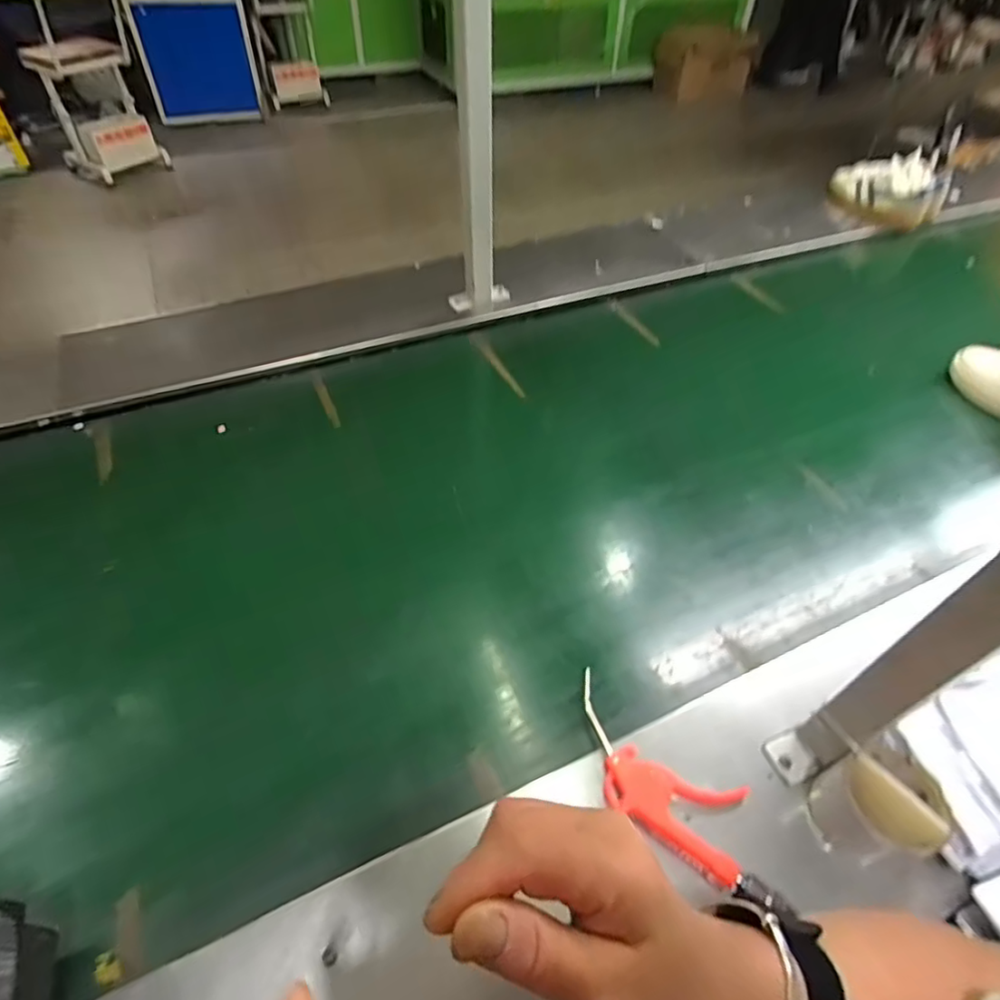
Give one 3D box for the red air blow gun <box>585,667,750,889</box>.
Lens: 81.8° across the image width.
[{"bbox_3d":[0.141,0.253,0.540,0.192,0.025,0.085,32,55,26],"label":"red air blow gun"}]

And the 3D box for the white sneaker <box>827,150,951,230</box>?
[{"bbox_3d":[0.955,-0.777,1.428,0.115,0.123,0.257,-21,51,-18],"label":"white sneaker"}]

